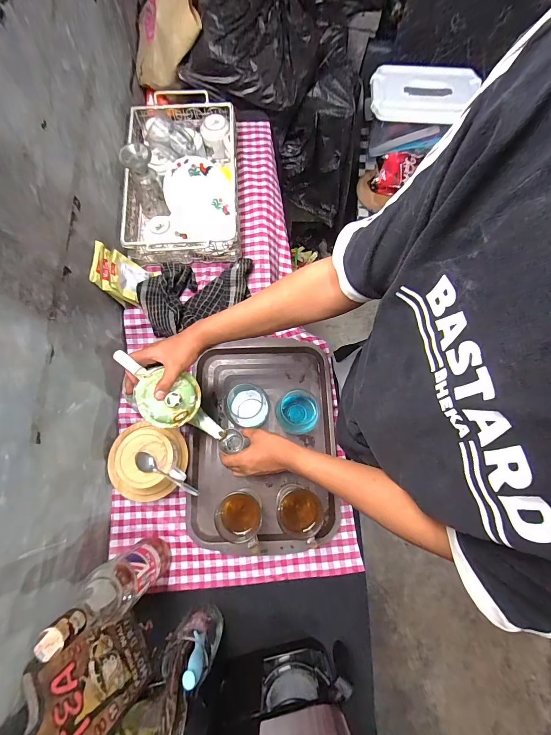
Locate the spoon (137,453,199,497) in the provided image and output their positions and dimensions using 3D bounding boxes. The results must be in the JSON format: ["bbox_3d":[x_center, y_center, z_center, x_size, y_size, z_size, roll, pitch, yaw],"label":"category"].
[{"bbox_3d":[-0.194,0.189,0.557,0.126,0.030,0.028,24,75,7],"label":"spoon"}]

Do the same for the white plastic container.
[{"bbox_3d":[0.551,-1.034,1.168,0.370,0.048,0.261,8,74,2],"label":"white plastic container"}]

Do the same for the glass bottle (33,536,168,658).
[{"bbox_3d":[-0.236,0.325,0.470,0.063,0.302,0.074,-33,76,-9],"label":"glass bottle"}]

